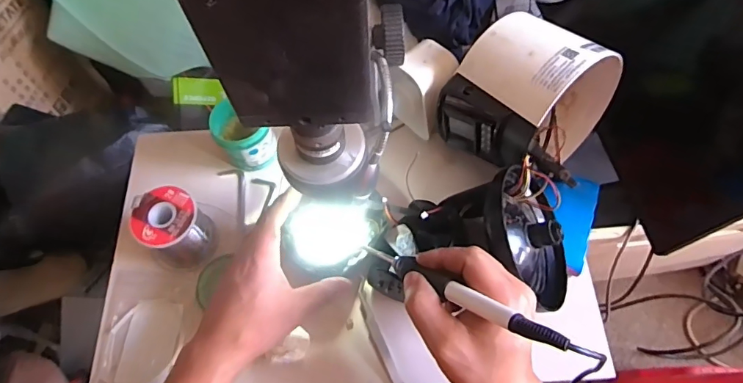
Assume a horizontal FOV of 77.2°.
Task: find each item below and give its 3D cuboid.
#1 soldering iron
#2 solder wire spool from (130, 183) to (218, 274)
[{"bbox_3d":[0.061,0.072,0.331,0.014,0.014,0.202,-47,37,-20],"label":"soldering iron"},{"bbox_3d":[-0.199,0.037,0.476,0.066,0.068,0.065,0,62,1],"label":"solder wire spool"}]

